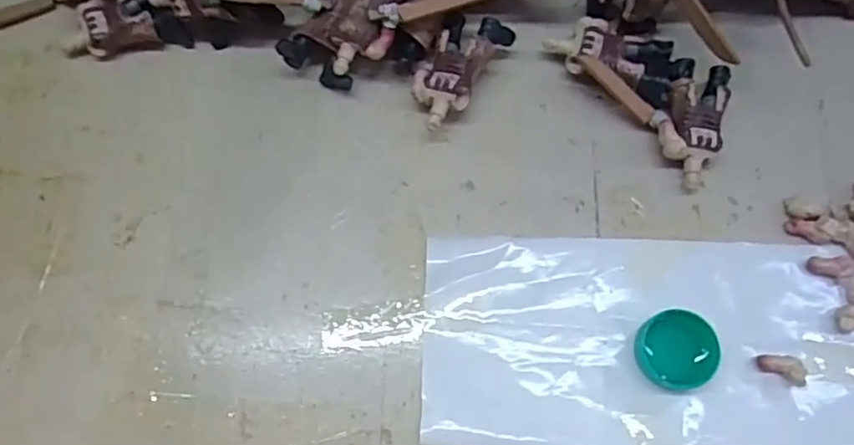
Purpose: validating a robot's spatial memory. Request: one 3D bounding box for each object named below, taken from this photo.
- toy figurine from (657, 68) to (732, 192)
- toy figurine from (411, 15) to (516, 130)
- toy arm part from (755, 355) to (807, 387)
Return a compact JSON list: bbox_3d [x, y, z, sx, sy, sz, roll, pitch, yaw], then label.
[{"bbox_3d":[0.123,-0.047,0.287,0.027,0.022,0.057,19,74,7],"label":"toy figurine"},{"bbox_3d":[0.013,-0.073,0.298,0.030,0.024,0.061,31,76,10],"label":"toy figurine"},{"bbox_3d":[0.149,0.062,0.260,0.017,0.009,0.013,0,73,1],"label":"toy arm part"}]

